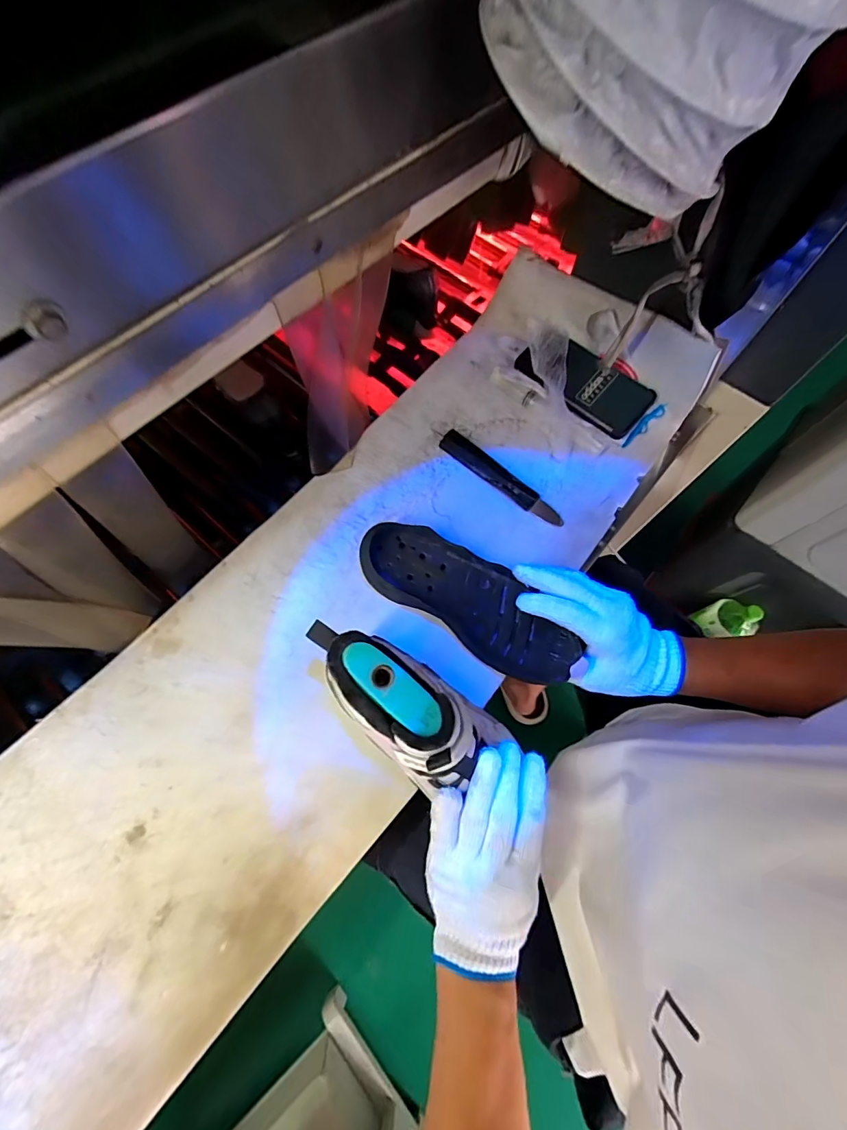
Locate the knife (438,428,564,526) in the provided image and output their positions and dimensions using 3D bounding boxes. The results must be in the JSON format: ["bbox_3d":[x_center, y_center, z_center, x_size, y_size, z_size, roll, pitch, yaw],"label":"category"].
[{"bbox_3d":[0.090,-0.100,0.523,0.165,0.015,0.027,39,72,11],"label":"knife"}]

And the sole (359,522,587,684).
[{"bbox_3d":[0.045,0.033,0.458,0.230,0.024,0.083,34,71,7],"label":"sole"}]

